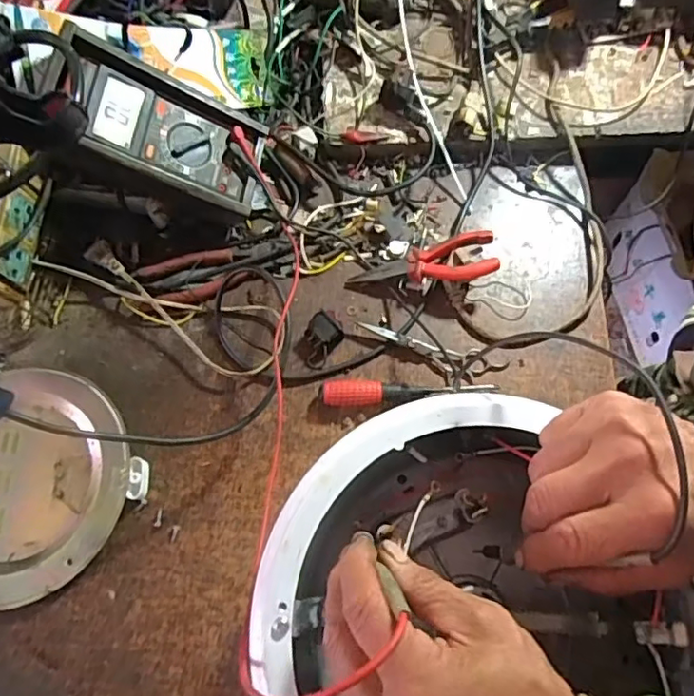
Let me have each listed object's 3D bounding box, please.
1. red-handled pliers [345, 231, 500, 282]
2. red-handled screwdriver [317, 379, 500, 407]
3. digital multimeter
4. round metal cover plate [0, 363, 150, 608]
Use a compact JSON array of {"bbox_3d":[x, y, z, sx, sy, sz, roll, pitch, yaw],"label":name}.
[{"bbox_3d":[0.074,-0.086,0.572,0.137,0.033,0.048,-3,72,1],"label":"red-handled pliers"},{"bbox_3d":[0.057,0.042,0.534,0.161,0.021,0.024,1,72,2],"label":"red-handled screwdriver"},{"bbox_3d":[-0.169,-0.204,0.541,0.187,0.031,0.098,17,82,-29],"label":"digital multimeter"},{"bbox_3d":[-0.293,0.116,0.514,0.199,0.027,0.198,0,72,1],"label":"round metal cover plate"}]

